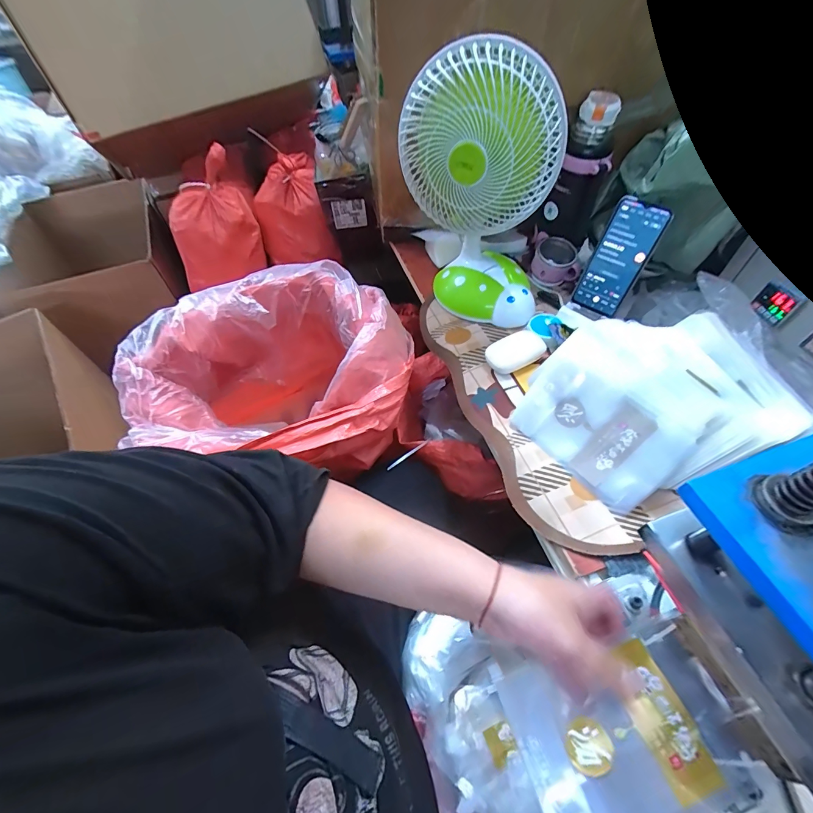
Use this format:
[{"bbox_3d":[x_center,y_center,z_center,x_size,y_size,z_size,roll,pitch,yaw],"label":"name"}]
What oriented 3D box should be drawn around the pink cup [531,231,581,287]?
[{"bbox_3d":[0.275,-0.275,0.700,0.082,0.058,0.083,10,56,11],"label":"pink cup"}]

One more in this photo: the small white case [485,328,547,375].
[{"bbox_3d":[0.173,-0.088,0.592,0.093,0.026,0.054,-25,57,-13],"label":"small white case"}]

